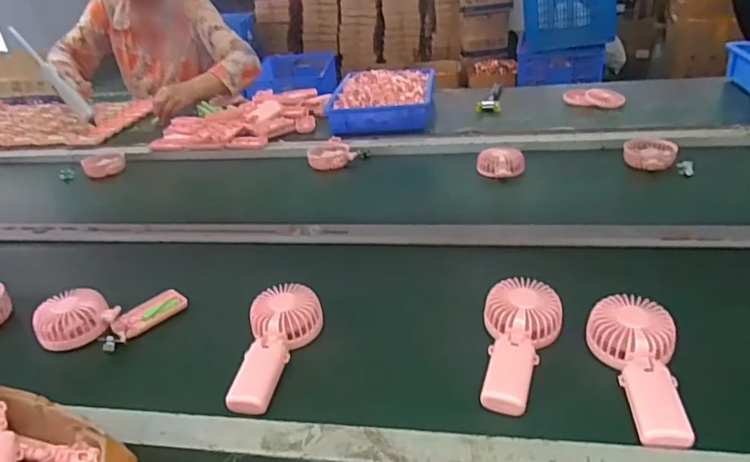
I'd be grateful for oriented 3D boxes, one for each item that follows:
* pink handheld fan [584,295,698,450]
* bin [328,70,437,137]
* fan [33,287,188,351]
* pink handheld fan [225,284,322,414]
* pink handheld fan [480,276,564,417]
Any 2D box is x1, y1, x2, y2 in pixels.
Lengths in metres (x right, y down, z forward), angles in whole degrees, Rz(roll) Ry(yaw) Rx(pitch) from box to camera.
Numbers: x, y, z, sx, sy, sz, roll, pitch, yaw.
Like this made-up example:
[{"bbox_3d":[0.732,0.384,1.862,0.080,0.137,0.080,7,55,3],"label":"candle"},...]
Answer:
[{"bbox_3d":[0.275,0.139,0.567,0.081,0.030,0.176,-3,42,7],"label":"pink handheld fan"},{"bbox_3d":[0.027,-0.345,1.438,0.254,0.062,0.379,-2,30,9],"label":"bin"},{"bbox_3d":[-0.349,0.112,0.721,0.179,0.053,0.087,-11,29,-8],"label":"fan"},{"bbox_3d":[-0.112,0.130,0.636,0.082,0.051,0.160,-4,29,5],"label":"pink handheld fan"},{"bbox_3d":[0.159,0.119,0.603,0.084,0.043,0.169,3,30,16],"label":"pink handheld fan"}]

